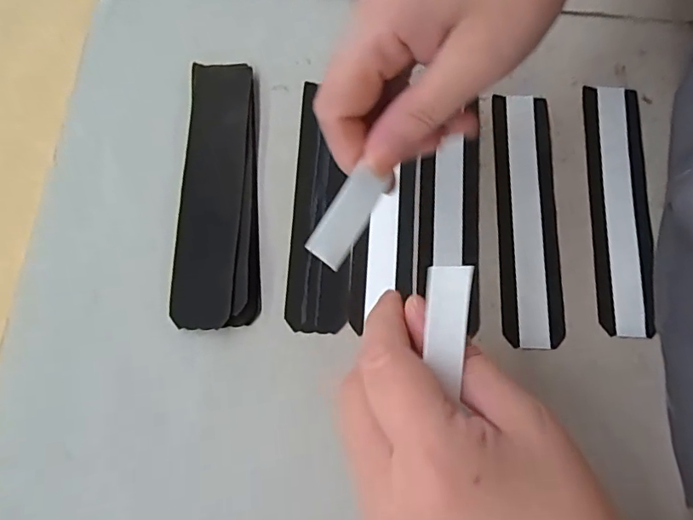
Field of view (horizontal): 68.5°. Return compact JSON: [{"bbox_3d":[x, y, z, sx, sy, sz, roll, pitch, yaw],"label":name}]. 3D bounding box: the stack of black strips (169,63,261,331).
[{"bbox_3d":[-0.069,-0.039,0.270,0.043,0.009,0.147,-2,76,-1],"label":"stack of black strips"}]

